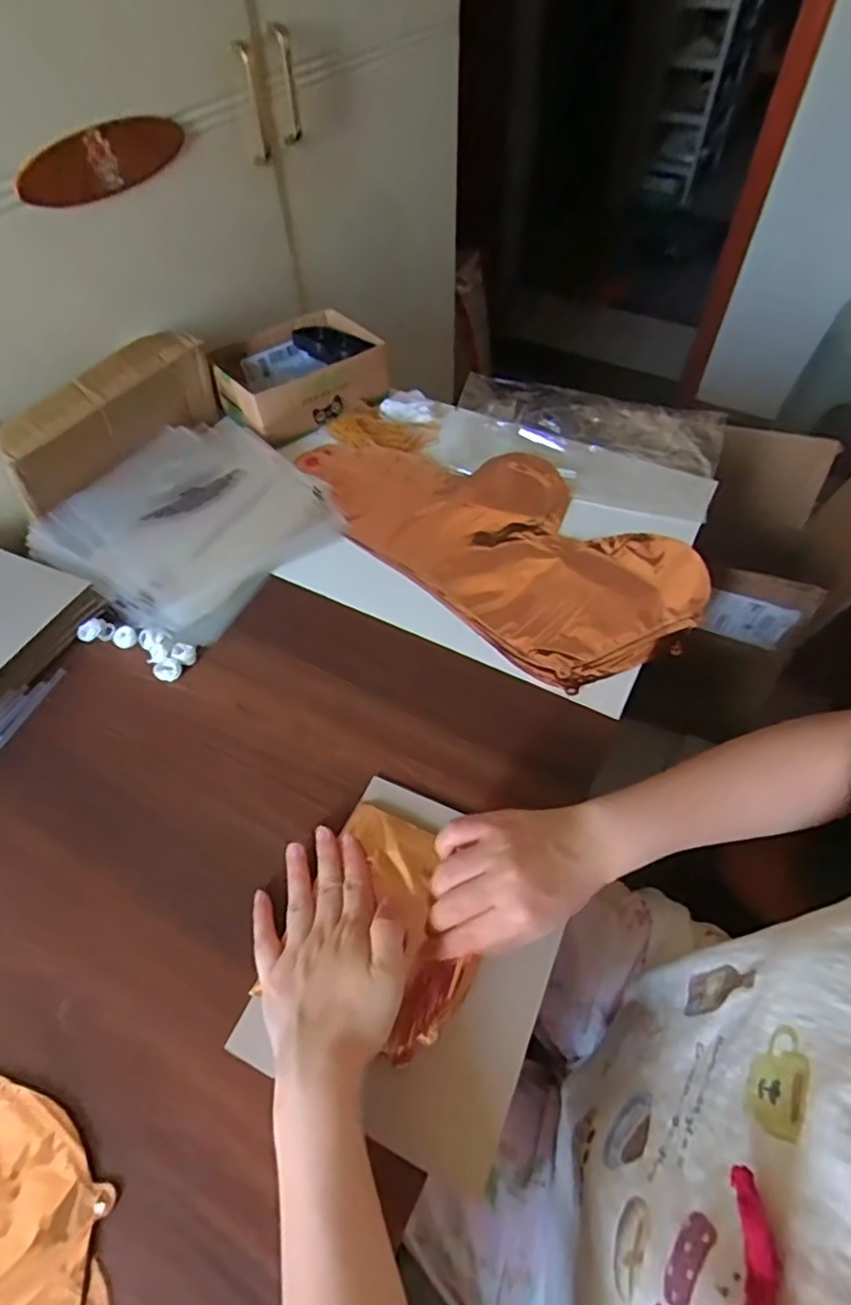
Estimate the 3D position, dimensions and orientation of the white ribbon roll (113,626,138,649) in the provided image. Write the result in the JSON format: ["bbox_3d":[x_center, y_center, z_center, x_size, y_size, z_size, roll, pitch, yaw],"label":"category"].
[{"bbox_3d":[-0.270,-0.014,0.546,0.020,0.007,0.019,-1,54,1],"label":"white ribbon roll"}]

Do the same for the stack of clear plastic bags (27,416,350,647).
[{"bbox_3d":[-0.235,-0.137,0.625,0.235,0.033,0.243,28,59,20],"label":"stack of clear plastic bags"}]

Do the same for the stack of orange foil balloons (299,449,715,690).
[{"bbox_3d":[0.072,-0.132,0.634,0.228,0.028,0.415,-37,61,-23],"label":"stack of orange foil balloons"}]

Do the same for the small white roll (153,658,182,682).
[{"bbox_3d":[-0.223,0.016,0.525,0.023,0.009,0.019,-19,56,-12],"label":"small white roll"}]

